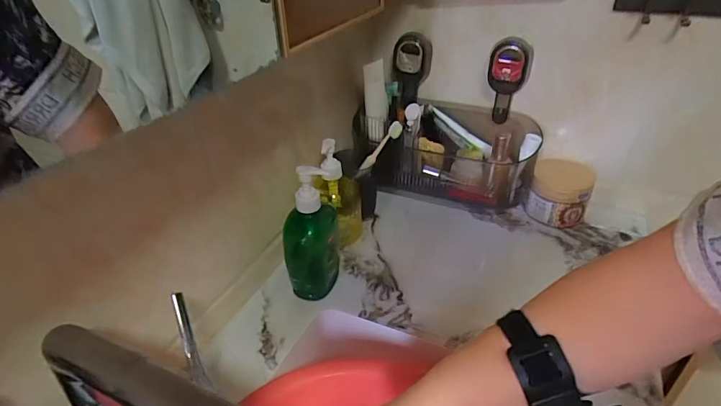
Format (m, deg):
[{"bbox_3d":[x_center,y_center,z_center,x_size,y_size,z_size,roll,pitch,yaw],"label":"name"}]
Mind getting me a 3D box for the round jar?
[{"bbox_3d":[0.330,-0.013,0.725,0.089,0.084,0.087,-1,34,1],"label":"round jar"}]

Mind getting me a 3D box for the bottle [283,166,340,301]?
[{"bbox_3d":[-0.065,0.043,0.570,0.072,0.190,0.052,-9,34,-9],"label":"bottle"}]

